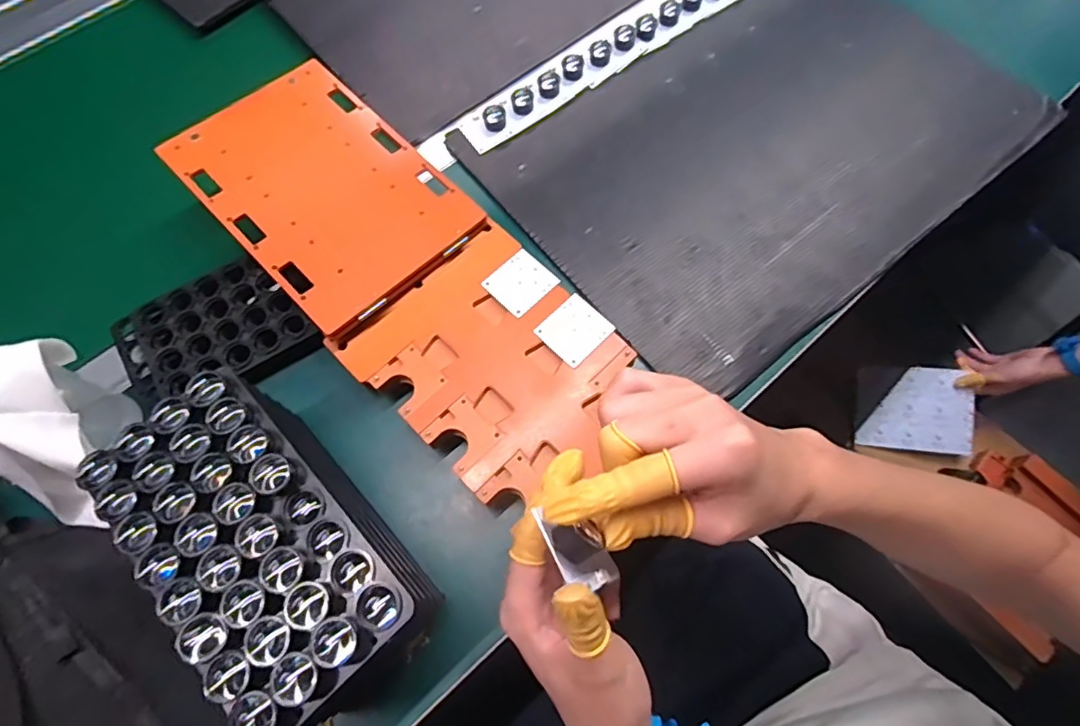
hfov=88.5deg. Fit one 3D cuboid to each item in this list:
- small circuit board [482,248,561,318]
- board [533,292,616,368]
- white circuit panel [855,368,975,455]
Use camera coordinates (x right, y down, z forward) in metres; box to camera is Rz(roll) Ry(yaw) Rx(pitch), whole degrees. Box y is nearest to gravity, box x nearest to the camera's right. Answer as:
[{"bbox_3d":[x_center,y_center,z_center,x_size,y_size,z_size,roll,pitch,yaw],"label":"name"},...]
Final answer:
[{"bbox_3d":[-0.015,-0.065,0.449,0.047,0.006,0.043,-42,74,-15],"label":"small circuit board"},{"bbox_3d":[0.027,-0.026,0.432,0.048,0.004,0.045,-41,74,-14],"label":"board"},{"bbox_3d":[0.648,0.079,0.953,0.167,0.008,0.140,5,85,17],"label":"white circuit panel"}]

